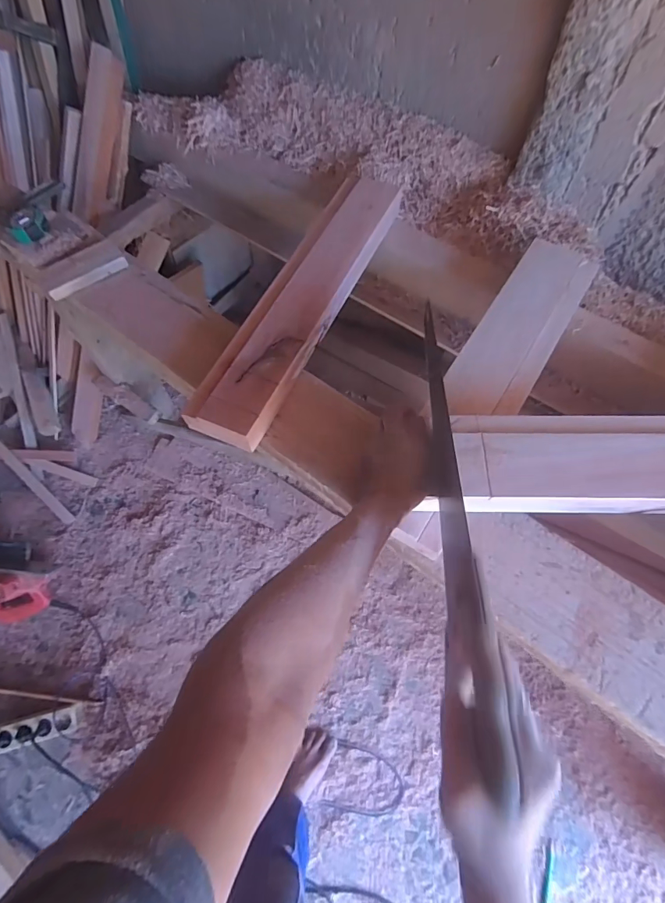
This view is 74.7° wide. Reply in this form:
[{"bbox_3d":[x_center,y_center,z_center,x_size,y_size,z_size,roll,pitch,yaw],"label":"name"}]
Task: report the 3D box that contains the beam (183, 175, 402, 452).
[{"bbox_3d":[-0.039,-0.265,0.721,0.123,0.060,0.589,23,65,12],"label":"beam"}]

